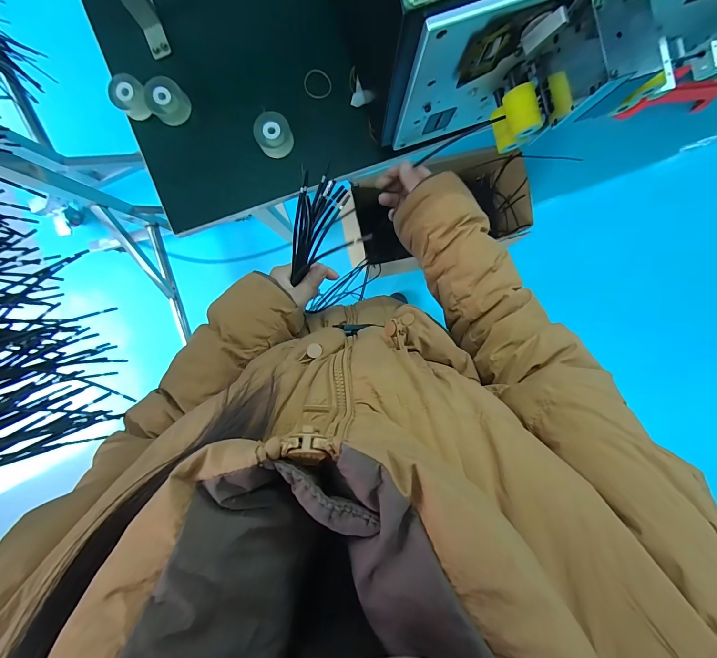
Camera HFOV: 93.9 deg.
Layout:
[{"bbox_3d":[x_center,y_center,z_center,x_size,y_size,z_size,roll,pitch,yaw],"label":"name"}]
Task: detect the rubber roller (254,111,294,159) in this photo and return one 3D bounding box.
[{"bbox_3d":[-0.134,-0.306,0.530,0.054,0.034,0.054,-25,96,2],"label":"rubber roller"}]

